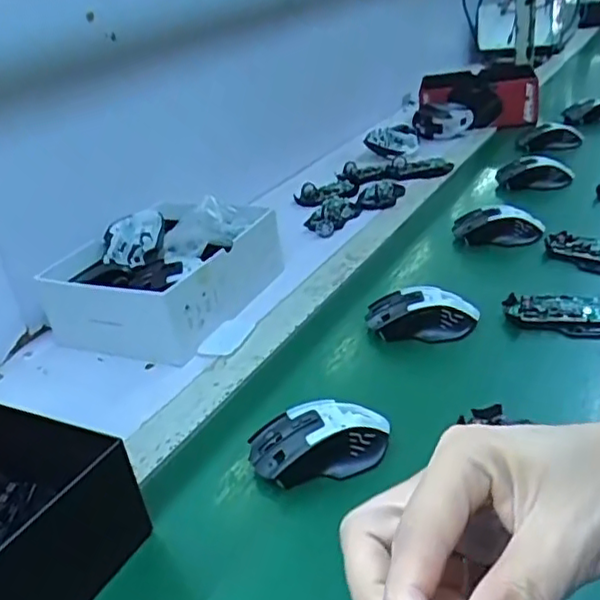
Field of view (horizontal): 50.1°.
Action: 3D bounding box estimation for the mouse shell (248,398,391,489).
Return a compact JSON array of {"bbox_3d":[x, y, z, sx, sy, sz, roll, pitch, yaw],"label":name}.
[{"bbox_3d":[0.016,0.113,0.511,0.112,0.042,0.062,-9,27,-3],"label":"mouse shell"}]

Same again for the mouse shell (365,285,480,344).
[{"bbox_3d":[0.122,0.014,0.653,0.108,0.040,0.057,1,29,17],"label":"mouse shell"}]

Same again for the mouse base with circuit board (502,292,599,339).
[{"bbox_3d":[0.260,0.013,0.631,0.109,0.021,0.061,5,30,23],"label":"mouse base with circuit board"}]

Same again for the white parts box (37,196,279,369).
[{"bbox_3d":[-0.157,-0.036,0.782,0.201,0.092,0.251,6,30,25],"label":"white parts box"}]

